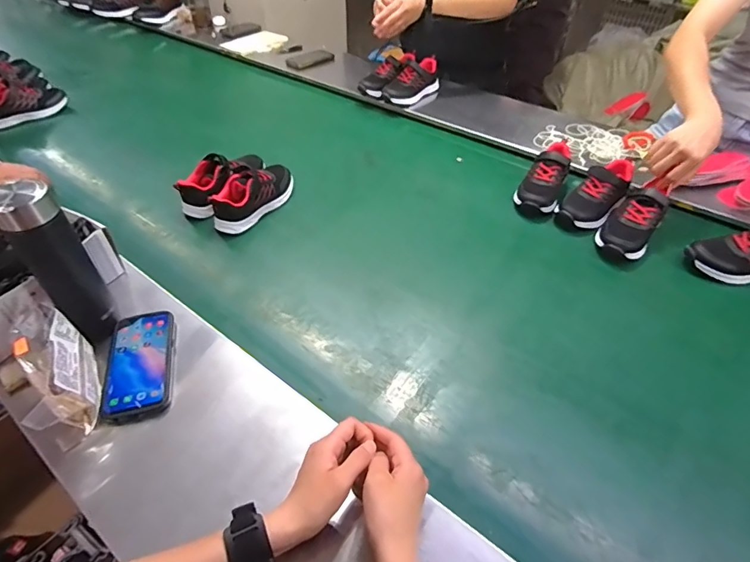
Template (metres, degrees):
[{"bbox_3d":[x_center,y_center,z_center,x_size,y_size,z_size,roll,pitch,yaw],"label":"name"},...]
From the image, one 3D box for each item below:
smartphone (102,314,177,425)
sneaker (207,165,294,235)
[{"bbox_3d":[-0.314,0.111,0.591,0.082,0.016,0.162,-10,48,-12],"label":"smartphone"},{"bbox_3d":[-0.235,-0.171,0.851,0.069,0.072,0.184,27,51,24],"label":"sneaker"}]

